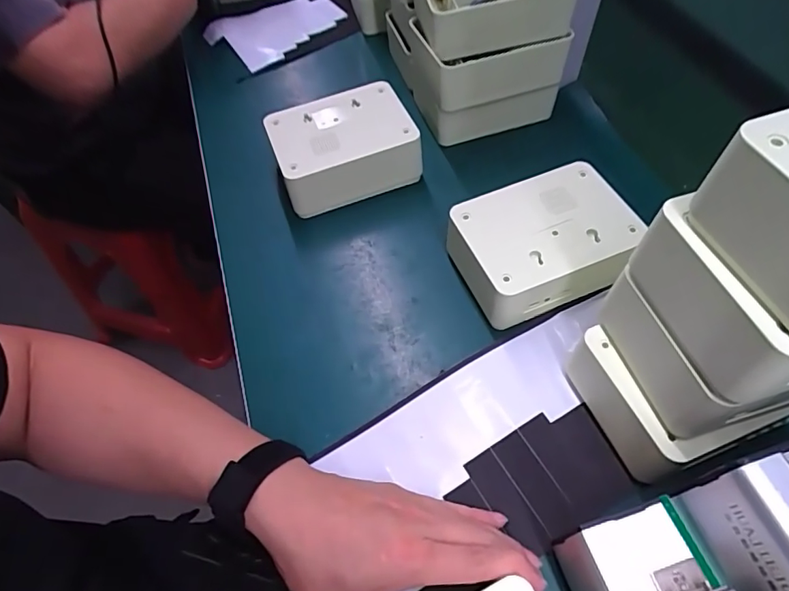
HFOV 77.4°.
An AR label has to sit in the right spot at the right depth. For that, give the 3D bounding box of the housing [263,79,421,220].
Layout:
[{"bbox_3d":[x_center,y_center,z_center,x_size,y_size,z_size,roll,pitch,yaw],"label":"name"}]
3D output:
[{"bbox_3d":[-0.056,-0.160,0.520,0.138,0.064,0.109,-19,58,-8],"label":"housing"}]

